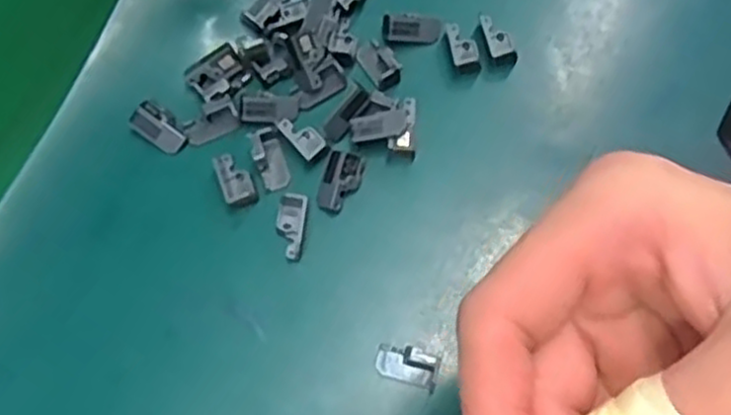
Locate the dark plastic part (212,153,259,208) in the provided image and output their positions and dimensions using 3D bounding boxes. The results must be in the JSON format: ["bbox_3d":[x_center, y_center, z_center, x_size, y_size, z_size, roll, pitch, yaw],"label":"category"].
[{"bbox_3d":[-0.049,-0.011,0.273,0.011,0.006,0.023,-23,71,-7],"label":"dark plastic part"}]

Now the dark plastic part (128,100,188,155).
[{"bbox_3d":[-0.079,-0.032,0.280,0.022,0.009,0.014,33,74,13],"label":"dark plastic part"}]

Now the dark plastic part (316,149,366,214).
[{"bbox_3d":[-0.009,-0.010,0.270,0.013,0.007,0.023,21,72,9],"label":"dark plastic part"}]

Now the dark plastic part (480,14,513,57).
[{"bbox_3d":[0.052,-0.068,0.288,0.009,0.004,0.021,-12,70,-3],"label":"dark plastic part"}]

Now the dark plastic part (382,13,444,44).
[{"bbox_3d":[0.019,-0.071,0.291,0.023,0.007,0.011,2,70,2],"label":"dark plastic part"}]

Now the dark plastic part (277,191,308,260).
[{"bbox_3d":[-0.027,0.007,0.265,0.010,0.007,0.023,4,70,3],"label":"dark plastic part"}]

